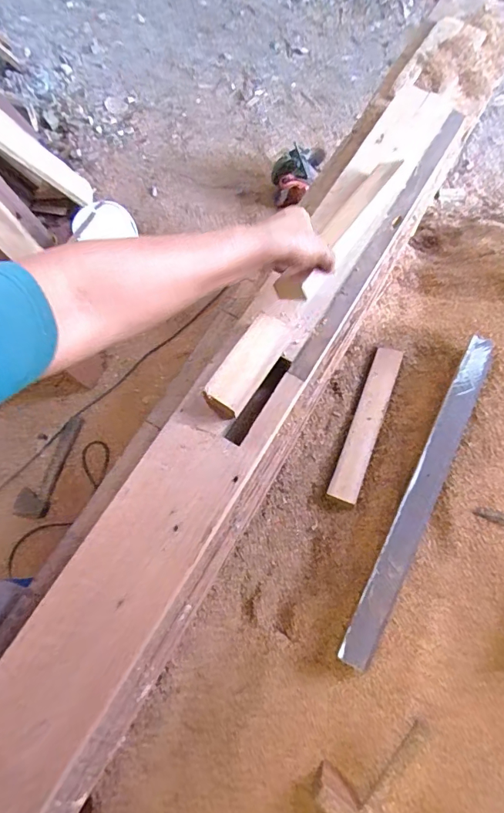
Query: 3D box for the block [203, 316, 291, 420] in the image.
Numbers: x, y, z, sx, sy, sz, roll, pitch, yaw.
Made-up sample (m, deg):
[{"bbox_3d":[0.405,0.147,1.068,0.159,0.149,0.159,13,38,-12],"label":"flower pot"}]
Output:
[{"bbox_3d":[-0.005,-0.058,0.604,0.055,0.035,0.156,33,74,14],"label":"block"}]

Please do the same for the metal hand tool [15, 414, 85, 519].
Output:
[{"bbox_3d":[-0.621,0.179,1.369,0.103,0.026,0.319,14,71,8],"label":"metal hand tool"}]

